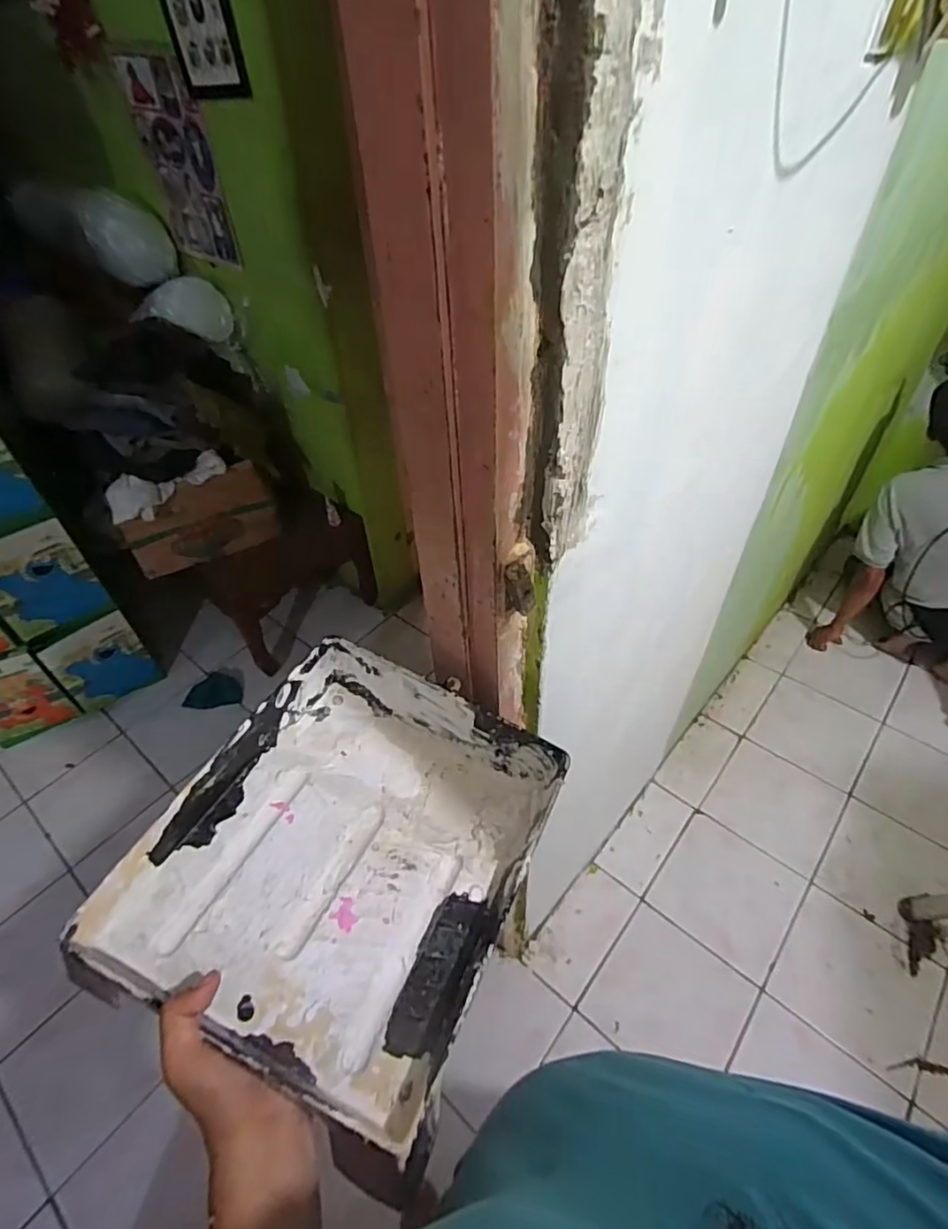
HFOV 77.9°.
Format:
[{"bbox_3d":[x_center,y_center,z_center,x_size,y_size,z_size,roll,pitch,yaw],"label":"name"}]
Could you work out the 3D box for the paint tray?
[{"bbox_3d":[-0.103,0.209,0.528,0.286,0.094,0.345,19,49,19],"label":"paint tray"}]

